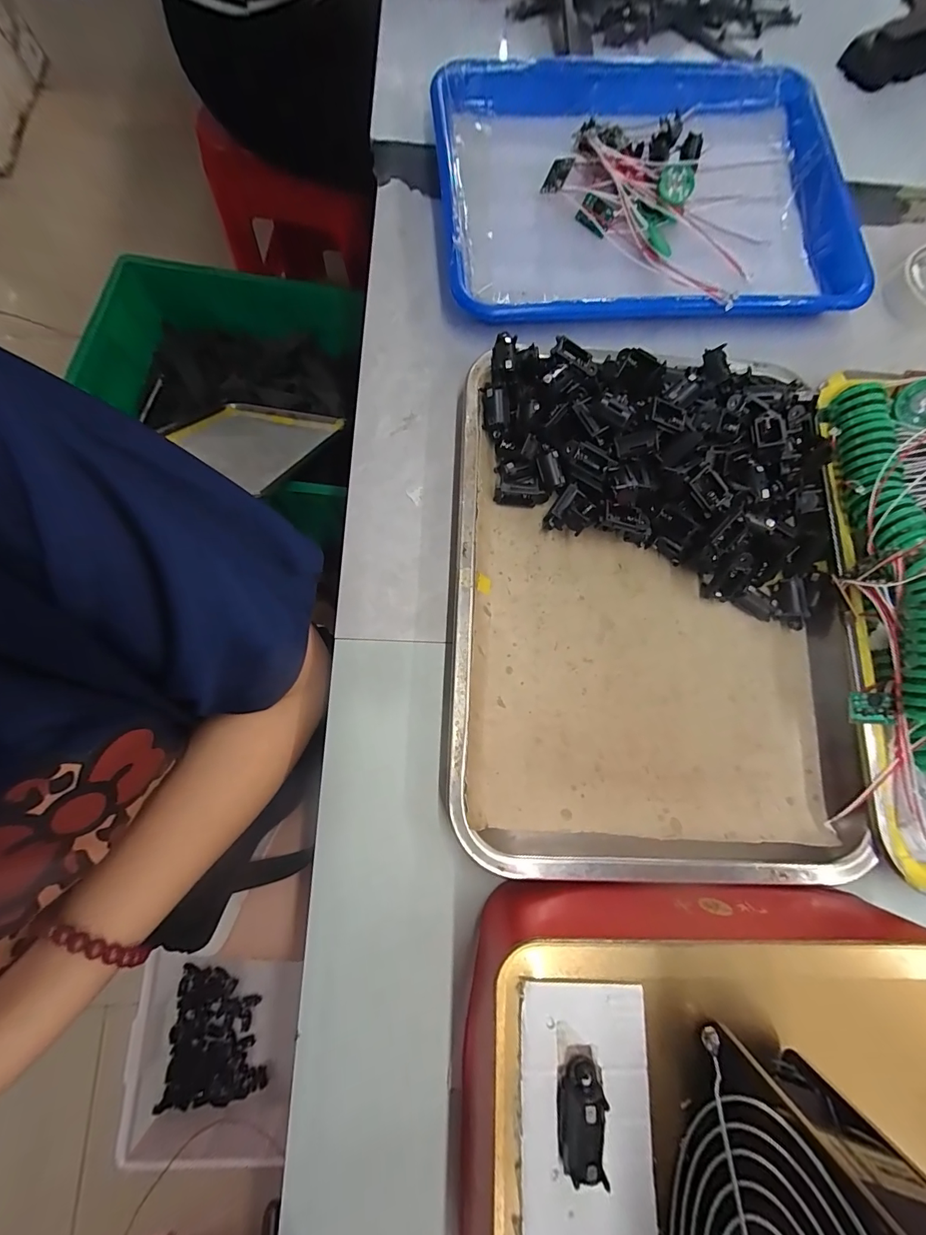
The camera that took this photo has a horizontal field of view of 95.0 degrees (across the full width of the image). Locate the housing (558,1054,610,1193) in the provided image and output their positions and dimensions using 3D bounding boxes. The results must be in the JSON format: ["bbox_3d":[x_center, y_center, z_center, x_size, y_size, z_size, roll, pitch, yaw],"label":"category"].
[{"bbox_3d":[0.049,0.205,0.173,0.017,0.013,0.033,1,78,-2],"label":"housing"}]

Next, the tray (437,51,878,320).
[{"bbox_3d":[0.147,-0.355,0.345,0.327,0.038,0.252,-5,78,-4],"label":"tray"}]

